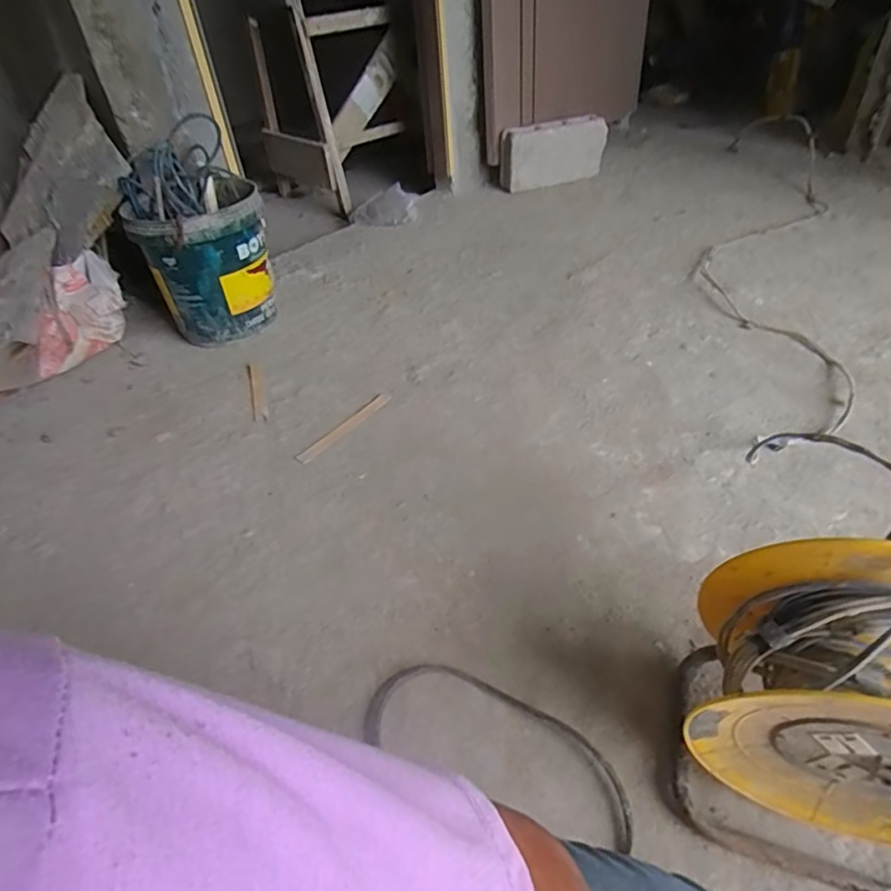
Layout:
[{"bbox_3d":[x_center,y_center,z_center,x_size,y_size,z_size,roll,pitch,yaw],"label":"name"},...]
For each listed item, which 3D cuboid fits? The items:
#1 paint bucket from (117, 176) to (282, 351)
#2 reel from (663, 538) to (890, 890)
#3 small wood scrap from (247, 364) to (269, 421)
[{"bbox_3d":[-0.557,-0.426,1.392,0.275,0.316,0.255,-3,42,3],"label":"paint bucket"},{"bbox_3d":[0.373,0.240,0.497,0.290,0.342,0.205,11,44,18],"label":"reel"},{"bbox_3d":[-0.411,-0.122,1.258,0.030,0.008,0.239,-16,41,-11],"label":"small wood scrap"}]

